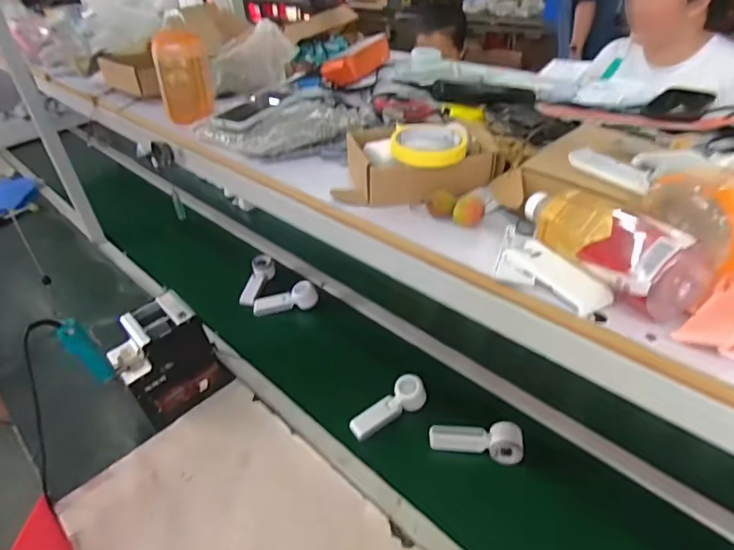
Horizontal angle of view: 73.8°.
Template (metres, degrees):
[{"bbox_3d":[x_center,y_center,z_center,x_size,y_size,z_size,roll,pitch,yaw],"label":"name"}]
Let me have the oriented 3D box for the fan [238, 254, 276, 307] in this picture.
[{"bbox_3d":[-0.310,0.007,1.410,0.066,0.045,0.197,-2,37,3],"label":"fan"}]

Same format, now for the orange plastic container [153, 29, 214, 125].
[{"bbox_3d":[-0.329,-0.358,0.881,0.089,0.142,0.077,-12,37,-11],"label":"orange plastic container"}]

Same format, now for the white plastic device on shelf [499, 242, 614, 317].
[{"bbox_3d":[0.177,-0.004,0.461,0.041,0.019,0.105,-20,40,-21],"label":"white plastic device on shelf"}]

